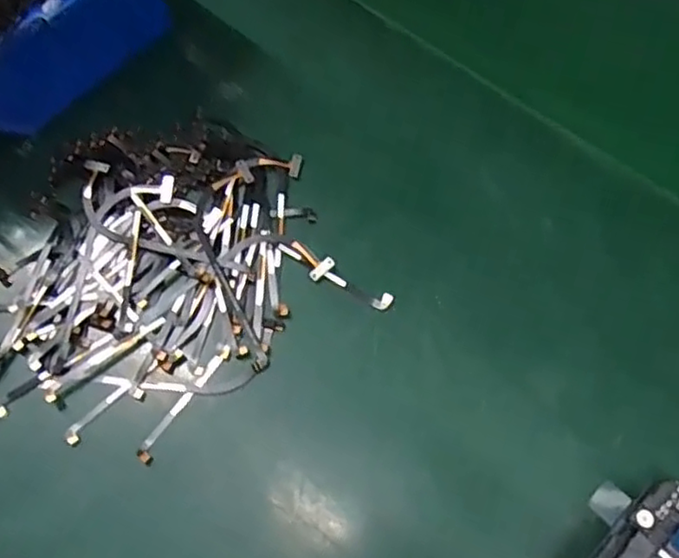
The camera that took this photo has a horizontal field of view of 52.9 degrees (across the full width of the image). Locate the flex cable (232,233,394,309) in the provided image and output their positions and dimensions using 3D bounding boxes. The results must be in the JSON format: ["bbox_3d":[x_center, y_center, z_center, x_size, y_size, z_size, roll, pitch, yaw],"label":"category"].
[{"bbox_3d":[0.000,-0.001,0.271,0.045,0.008,0.010,26,71,12],"label":"flex cable"}]

